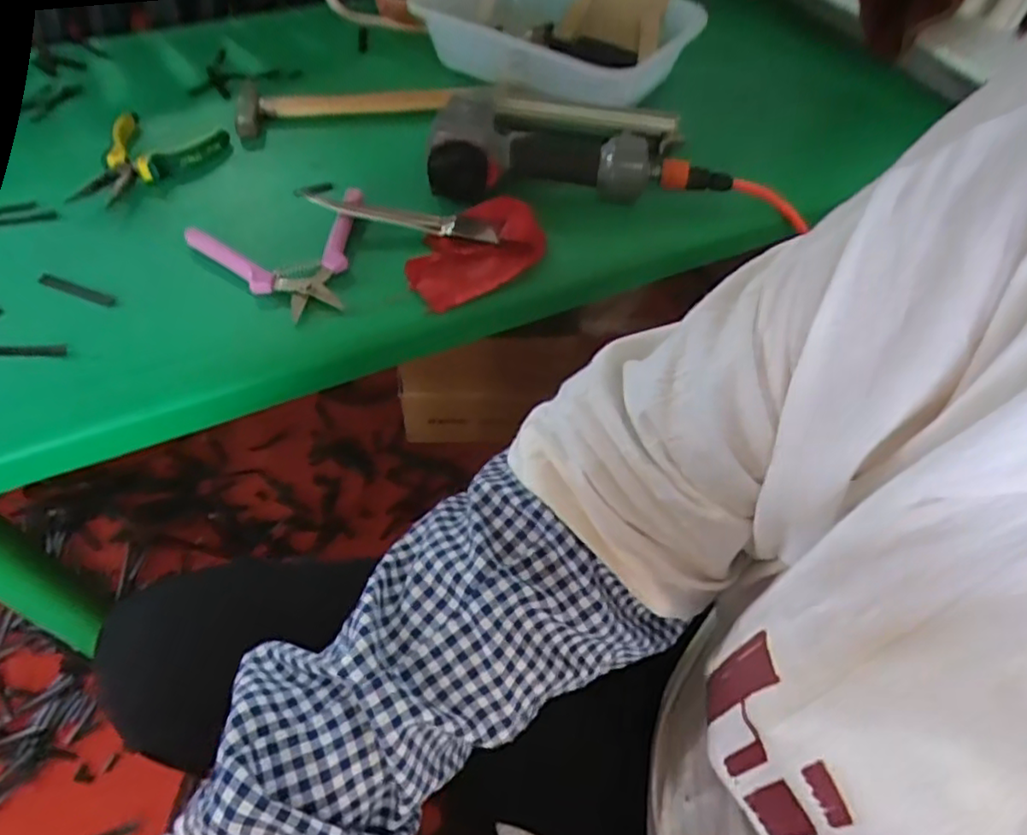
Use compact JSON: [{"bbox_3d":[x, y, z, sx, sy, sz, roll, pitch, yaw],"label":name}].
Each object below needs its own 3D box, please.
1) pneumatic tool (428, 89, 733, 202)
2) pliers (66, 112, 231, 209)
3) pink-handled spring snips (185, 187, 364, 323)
[{"bbox_3d":[0.060,-0.256,0.613,0.271,0.061,0.122,-1,55,-3],"label":"pneumatic tool"},{"bbox_3d":[-0.330,-0.233,0.597,0.099,0.021,0.116,9,56,4],"label":"pliers"},{"bbox_3d":[-0.177,-0.131,0.533,0.142,0.015,0.115,-22,59,-16],"label":"pink-handled spring snips"}]

